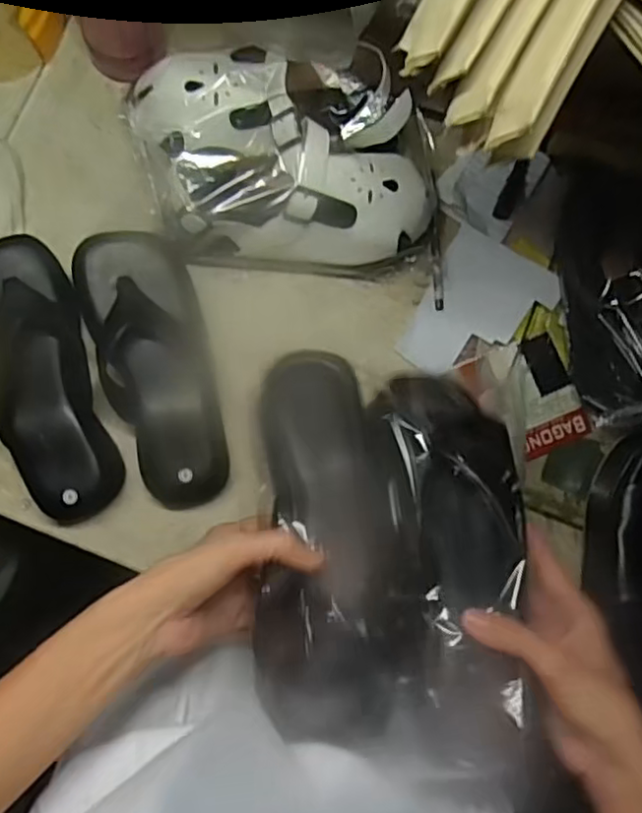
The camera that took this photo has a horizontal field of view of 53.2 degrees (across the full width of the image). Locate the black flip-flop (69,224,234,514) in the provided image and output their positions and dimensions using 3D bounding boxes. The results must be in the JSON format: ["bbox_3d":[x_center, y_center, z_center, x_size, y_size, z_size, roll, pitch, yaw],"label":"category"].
[{"bbox_3d":[-0.139,-0.035,0.548,0.089,0.038,0.238,-17,88,-7],"label":"black flip-flop"}]

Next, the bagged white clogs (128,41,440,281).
[{"bbox_3d":[-0.027,-0.201,0.551,0.277,0.088,0.171,7,85,-6],"label":"bagged white clogs"}]

